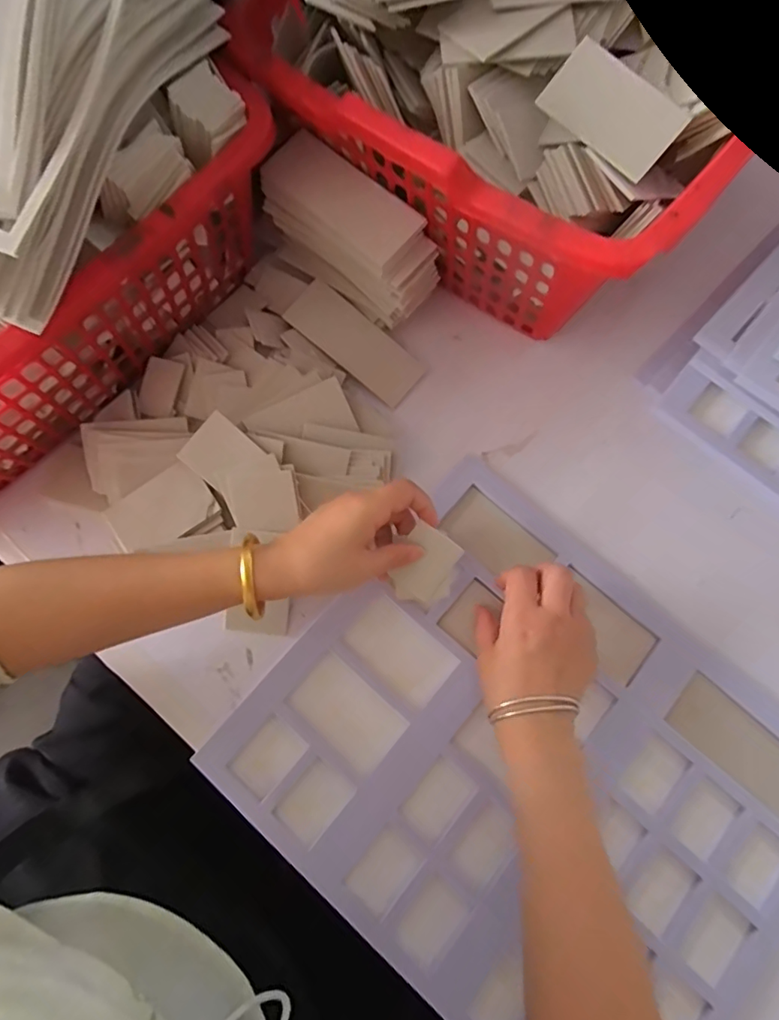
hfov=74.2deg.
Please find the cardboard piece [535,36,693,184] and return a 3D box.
[{"bbox_3d":[0.164,-0.294,0.380,0.097,0.006,0.051,42,109,5],"label":"cardboard piece"}]

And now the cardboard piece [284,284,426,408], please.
[{"bbox_3d":[-0.033,-0.163,0.506,0.138,0.006,0.053,39,92,-5],"label":"cardboard piece"}]

